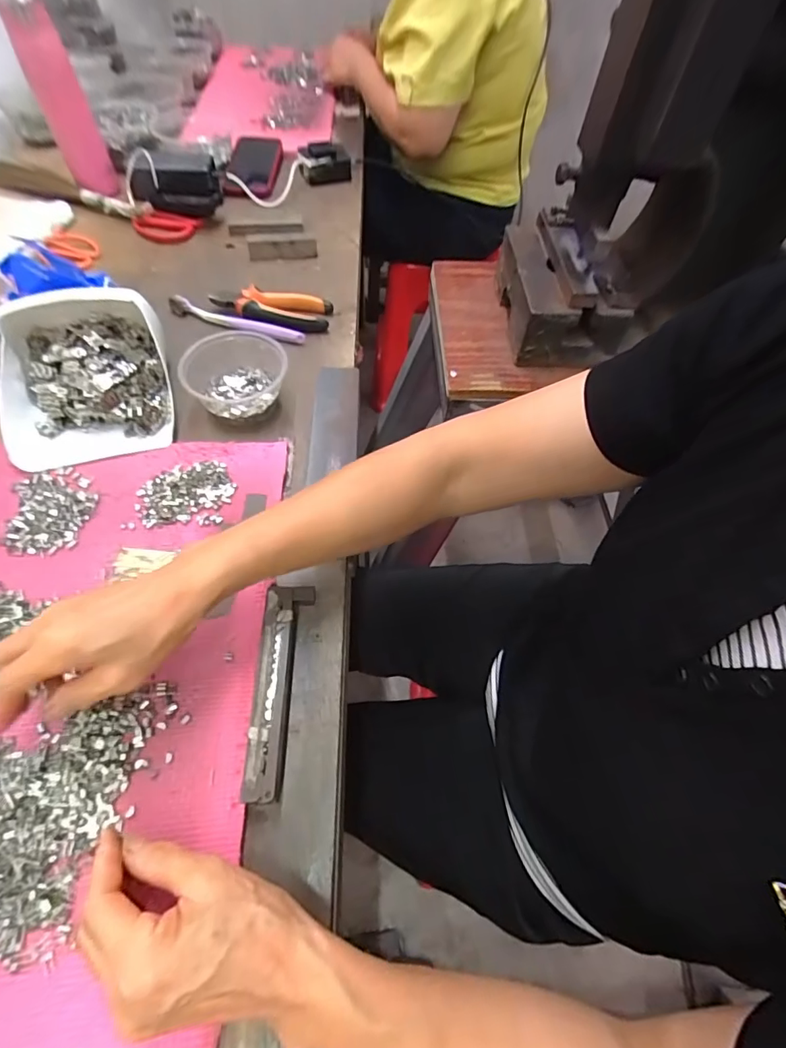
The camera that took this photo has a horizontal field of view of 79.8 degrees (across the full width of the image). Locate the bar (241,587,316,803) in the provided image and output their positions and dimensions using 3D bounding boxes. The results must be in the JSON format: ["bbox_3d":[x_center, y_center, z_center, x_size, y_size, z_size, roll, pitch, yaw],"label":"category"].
[{"bbox_3d":[-0.085,0.120,0.352,0.034,0.032,0.149,3,58,-3],"label":"bar"}]

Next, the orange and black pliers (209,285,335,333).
[{"bbox_3d":[-0.155,-0.269,0.594,0.148,0.024,0.064,6,58,-1],"label":"orange and black pliers"}]

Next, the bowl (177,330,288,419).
[{"bbox_3d":[-0.166,-0.157,0.500,0.106,0.047,0.092,-11,60,-11],"label":"bowl"}]

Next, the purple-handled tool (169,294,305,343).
[{"bbox_3d":[-0.199,-0.254,0.583,0.180,0.016,0.018,18,59,6],"label":"purple-handled tool"}]

